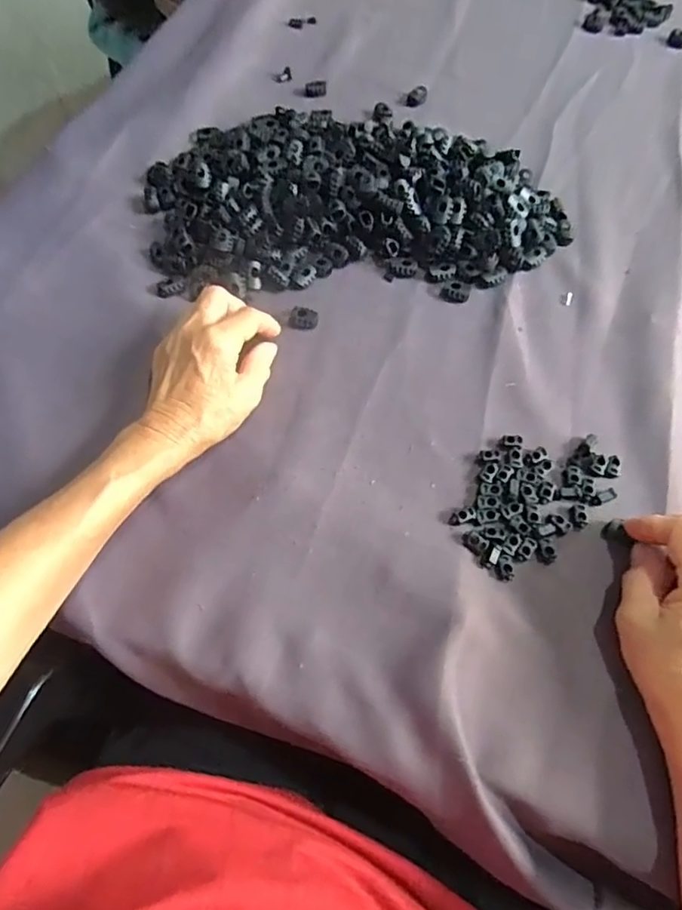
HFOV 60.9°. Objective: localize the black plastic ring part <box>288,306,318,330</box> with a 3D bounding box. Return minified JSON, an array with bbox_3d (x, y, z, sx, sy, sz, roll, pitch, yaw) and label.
[{"bbox_3d":[-0.029,-0.105,0.446,0.022,0.010,0.014,4,64,2],"label":"black plastic ring part"}]

